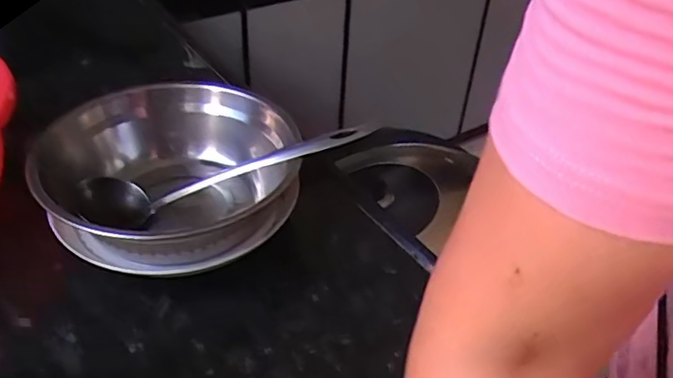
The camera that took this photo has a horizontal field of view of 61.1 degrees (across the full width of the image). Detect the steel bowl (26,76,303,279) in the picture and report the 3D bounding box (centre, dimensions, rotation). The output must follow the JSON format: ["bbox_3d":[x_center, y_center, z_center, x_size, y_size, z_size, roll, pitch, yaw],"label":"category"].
[{"bbox_3d":[-0.136,-0.018,0.478,0.196,0.089,0.171,-24,47,-29],"label":"steel bowl"}]

